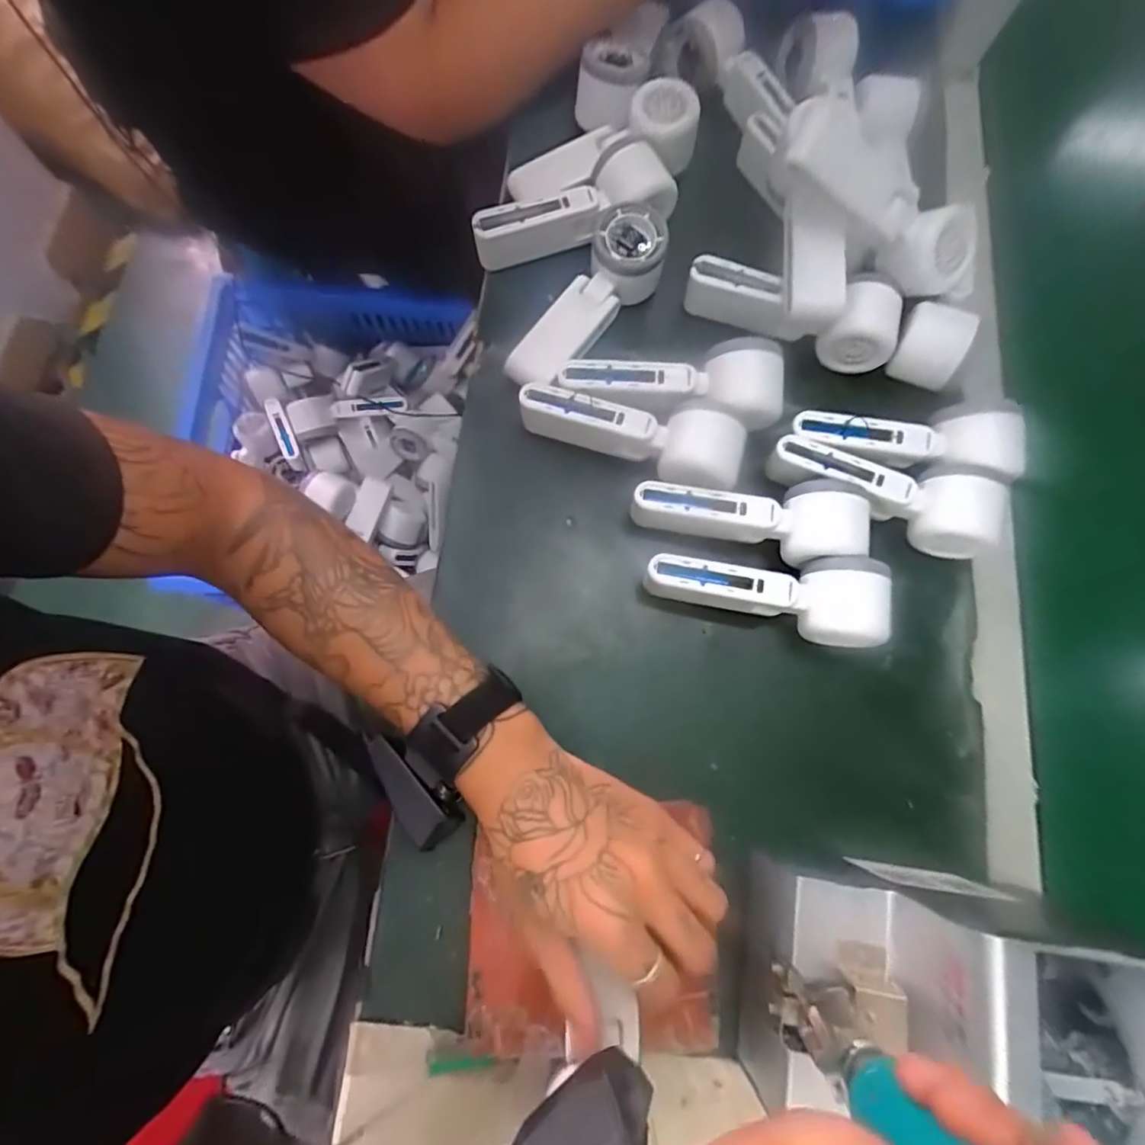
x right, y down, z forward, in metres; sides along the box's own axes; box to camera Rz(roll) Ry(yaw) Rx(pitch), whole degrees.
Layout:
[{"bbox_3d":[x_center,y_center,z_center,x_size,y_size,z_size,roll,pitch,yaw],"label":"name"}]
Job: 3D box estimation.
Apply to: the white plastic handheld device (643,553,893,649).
[{"bbox_3d":[0.132,0.016,0.409,0.159,0.051,0.055,8,75,-2],"label":"white plastic handheld device"}]

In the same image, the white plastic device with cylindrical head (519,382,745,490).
[{"bbox_3d":[0.042,-0.100,0.434,0.161,0.054,0.052,12,75,-1],"label":"white plastic device with cylindrical head"}]

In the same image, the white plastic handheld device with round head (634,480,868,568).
[{"bbox_3d":[0.127,-0.033,0.420,0.165,0.056,0.055,1,76,-4],"label":"white plastic handheld device with round head"}]

